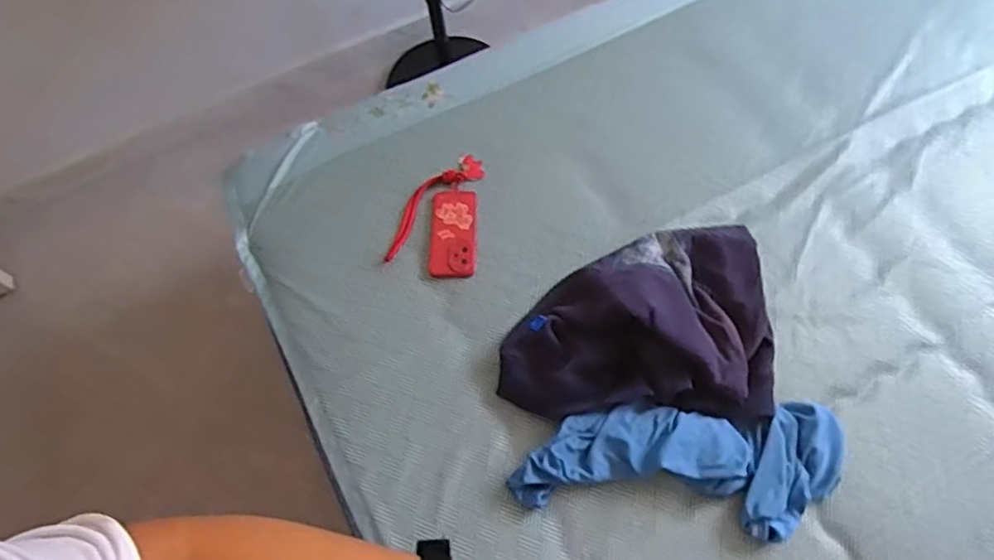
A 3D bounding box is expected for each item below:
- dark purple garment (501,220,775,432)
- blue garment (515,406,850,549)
[{"bbox_3d":[0.216,0.051,1.008,0.401,0.118,0.303,2,64,4],"label":"dark purple garment"},{"bbox_3d":[0.265,0.271,0.935,0.461,0.052,0.181,-2,64,3],"label":"blue garment"}]

